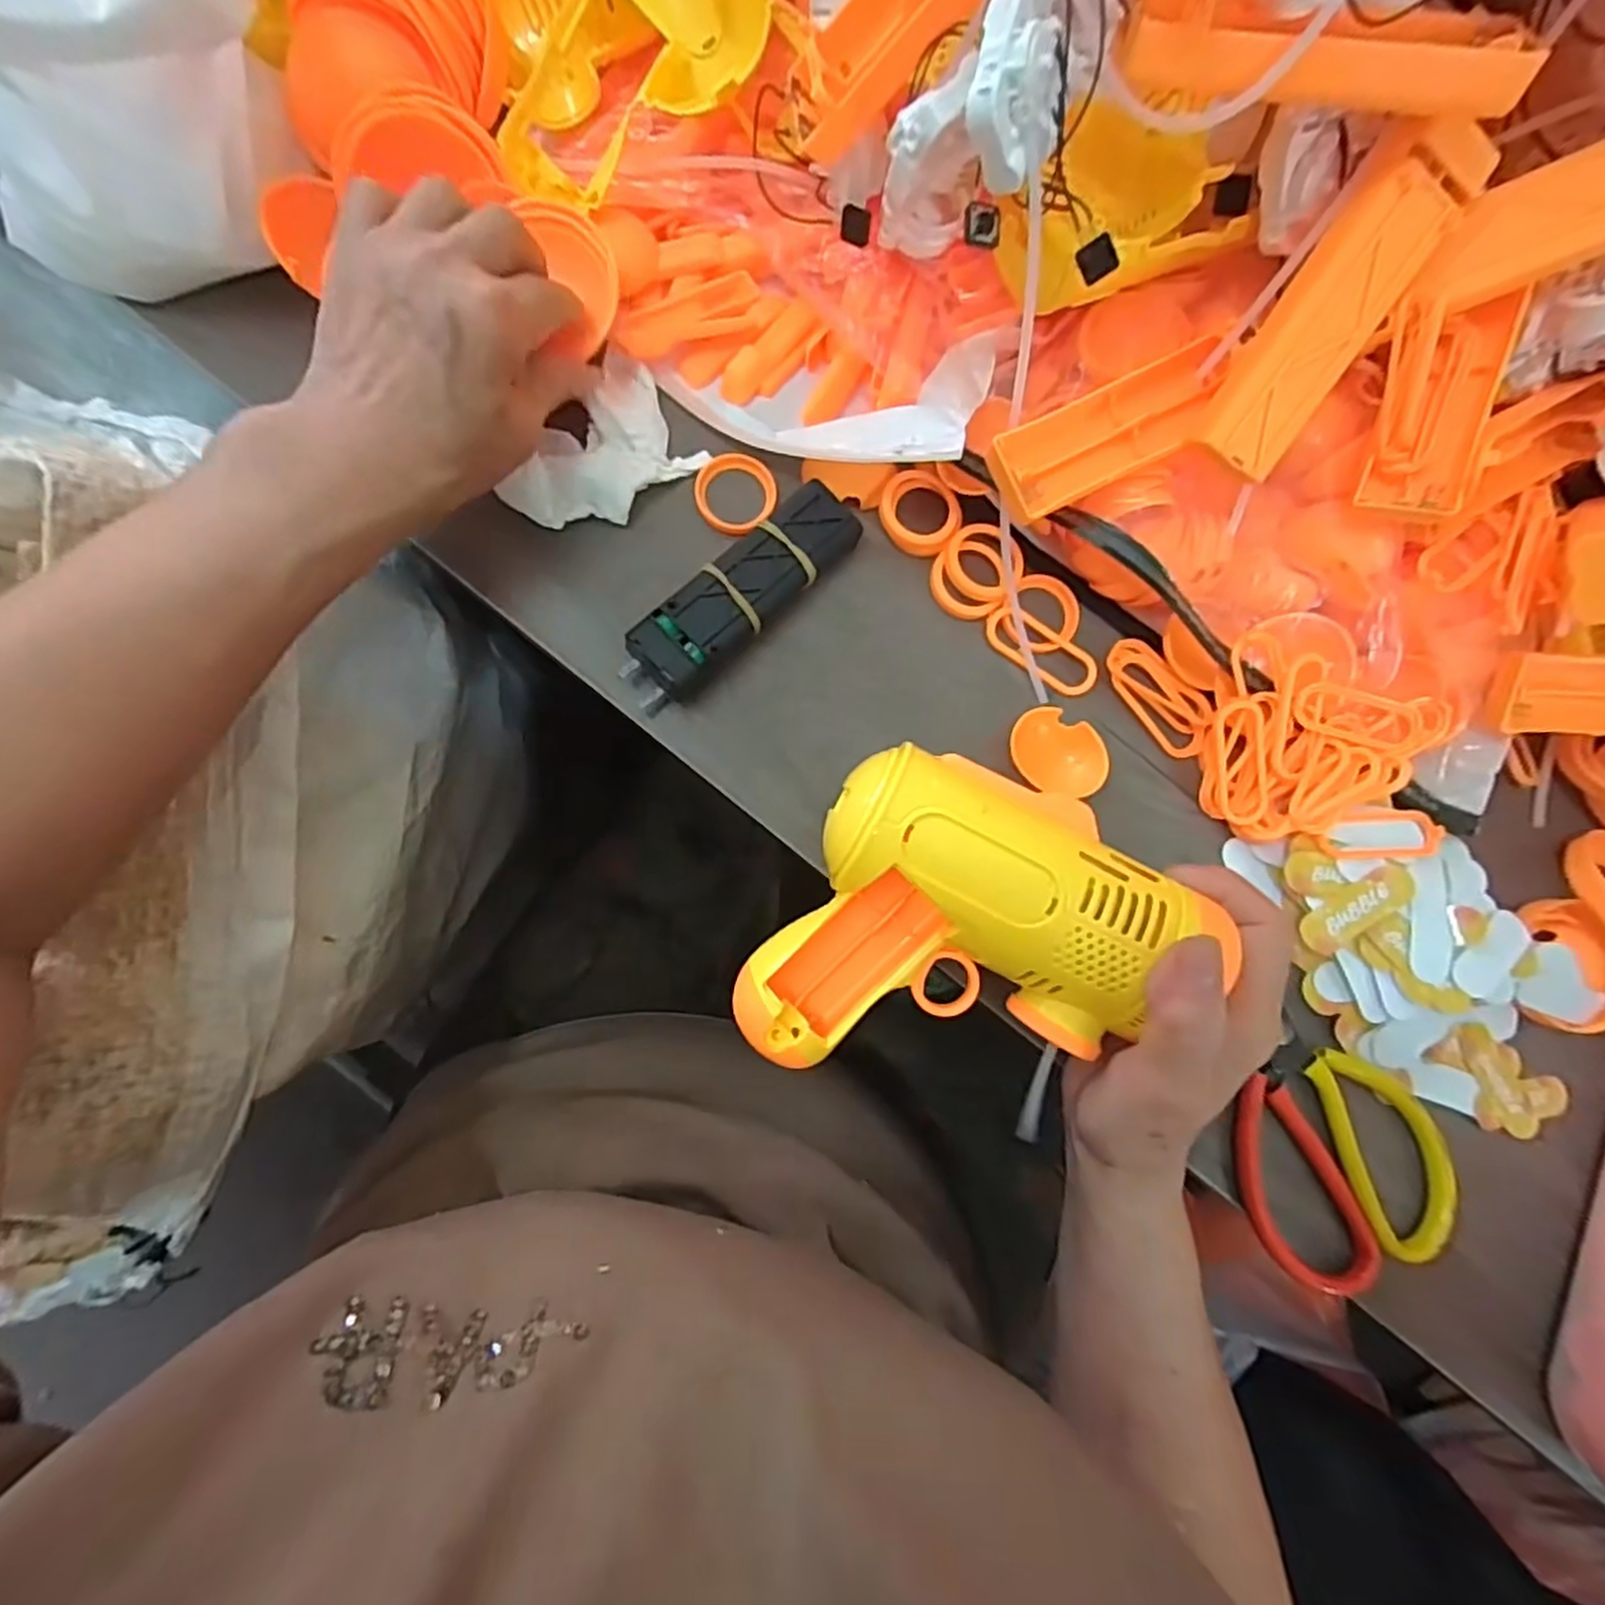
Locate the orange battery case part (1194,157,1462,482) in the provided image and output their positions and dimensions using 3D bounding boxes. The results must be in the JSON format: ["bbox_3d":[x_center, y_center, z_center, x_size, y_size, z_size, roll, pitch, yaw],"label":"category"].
[{"bbox_3d":[0.180,-0.164,0.258,0.031,0.011,0.093,31,113,-2],"label":"orange battery case part"}]

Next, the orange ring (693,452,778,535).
[{"bbox_3d":[-0.029,-0.135,0.325,0.036,0.004,0.037,1,82,-6],"label":"orange ring"}]

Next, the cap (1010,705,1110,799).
[{"bbox_3d":[0.109,-0.020,0.321,0.042,0.013,0.034,33,80,-1],"label":"cap"}]

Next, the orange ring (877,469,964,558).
[{"bbox_3d":[0.052,-0.129,0.330,0.037,0.011,0.033,29,80,-2],"label":"orange ring"}]

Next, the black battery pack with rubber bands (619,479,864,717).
[{"bbox_3d":[-0.025,-0.088,0.311,0.032,0.023,0.117,44,80,1],"label":"black battery pack with rubber bands"}]

